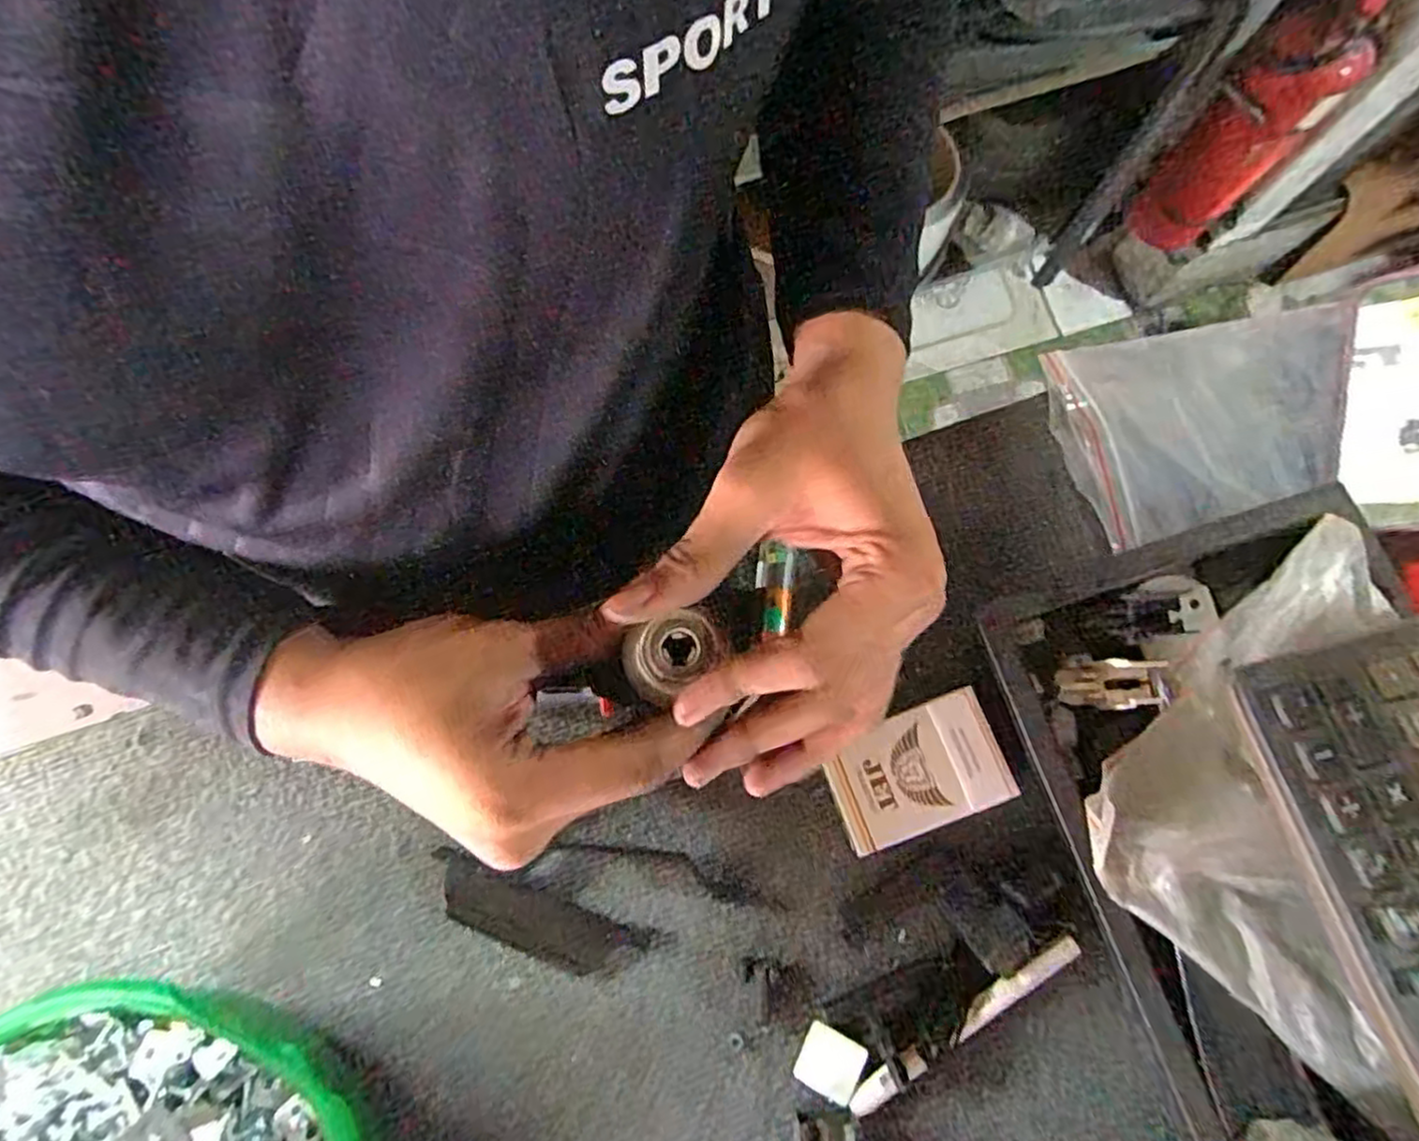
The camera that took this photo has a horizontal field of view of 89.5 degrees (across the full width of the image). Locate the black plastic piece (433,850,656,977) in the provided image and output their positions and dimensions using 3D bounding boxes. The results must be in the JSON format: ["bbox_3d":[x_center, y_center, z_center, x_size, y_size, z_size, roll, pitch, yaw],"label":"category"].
[{"bbox_3d":[-0.093,0.186,0.379,0.117,0.008,0.032,20,80,5],"label":"black plastic piece"}]

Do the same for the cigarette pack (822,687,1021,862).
[{"bbox_3d":[0.107,0.106,0.379,0.088,0.026,0.057,-21,79,-3],"label":"cigarette pack"}]

